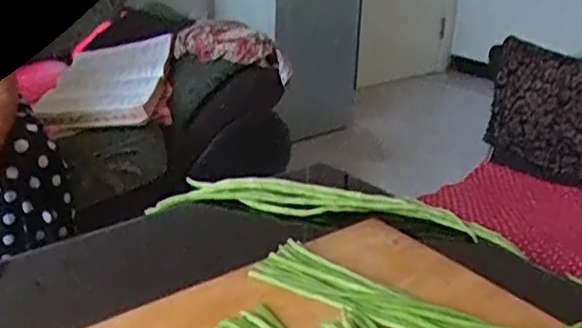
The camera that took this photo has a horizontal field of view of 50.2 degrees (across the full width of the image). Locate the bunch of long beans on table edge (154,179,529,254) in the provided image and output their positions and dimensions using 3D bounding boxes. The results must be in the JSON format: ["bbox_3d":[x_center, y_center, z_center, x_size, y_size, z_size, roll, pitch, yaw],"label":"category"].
[{"bbox_3d":[0.053,0.056,0.883,0.504,0.049,0.062,7,24,11],"label":"bunch of long beans on table edge"}]

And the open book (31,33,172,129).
[{"bbox_3d":[-0.405,-0.186,1.354,0.253,0.085,0.390,0,25,0],"label":"open book"}]

